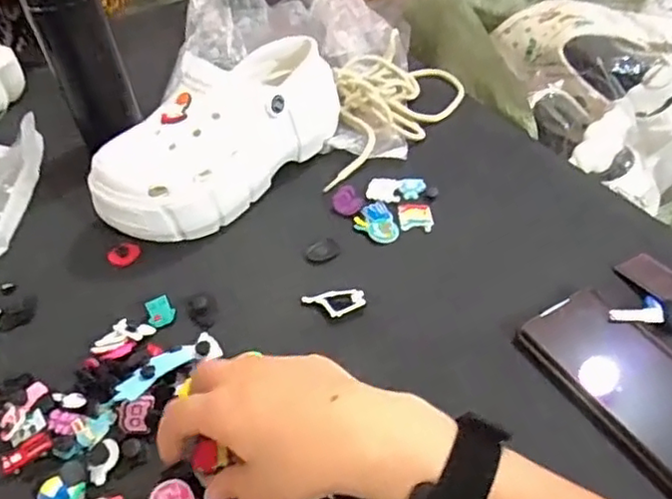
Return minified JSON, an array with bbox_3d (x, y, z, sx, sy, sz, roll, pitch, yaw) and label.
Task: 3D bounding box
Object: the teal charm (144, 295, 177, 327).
[{"bbox_3d":[-0.137,0.047,0.488,0.021,0.004,0.026,-17,66,-19],"label":"teal charm"}]

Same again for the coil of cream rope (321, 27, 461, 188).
[{"bbox_3d":[0.062,-0.144,0.632,0.129,0.043,0.225,3,46,9],"label":"coil of cream rope"}]

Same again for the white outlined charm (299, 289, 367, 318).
[{"bbox_3d":[-0.002,0.041,0.479,0.048,0.007,0.024,0,45,5],"label":"white outlined charm"}]

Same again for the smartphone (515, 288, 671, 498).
[{"bbox_3d":[0.197,0.092,0.405,0.077,0.020,0.160,-24,48,-18],"label":"smartphone"}]

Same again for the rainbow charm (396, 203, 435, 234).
[{"bbox_3d":[0.069,-0.028,0.544,0.028,0.004,0.037,-7,45,-2],"label":"rainbow charm"}]

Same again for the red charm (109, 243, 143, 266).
[{"bbox_3d":[-0.183,0.003,0.541,0.027,0.004,0.024,7,46,12],"label":"red charm"}]

